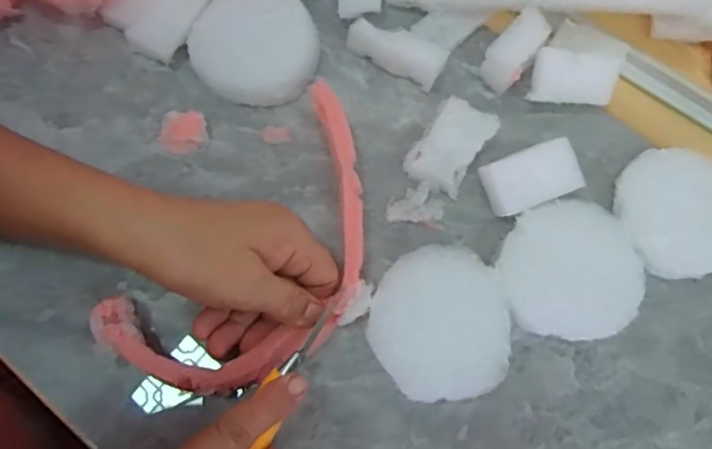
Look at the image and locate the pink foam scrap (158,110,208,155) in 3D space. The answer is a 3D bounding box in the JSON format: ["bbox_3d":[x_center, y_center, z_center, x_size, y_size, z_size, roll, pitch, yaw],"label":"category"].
[{"bbox_3d":[-0.106,-0.056,0.357,0.028,0.012,0.025,4,72,-2],"label":"pink foam scrap"}]

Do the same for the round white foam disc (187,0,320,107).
[{"bbox_3d":[-0.064,-0.112,0.367,0.076,0.021,0.072,1,72,-3],"label":"round white foam disc"}]

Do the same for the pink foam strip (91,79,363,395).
[{"bbox_3d":[-0.044,0.016,0.319,0.096,0.029,0.185,39,81,9],"label":"pink foam strip"}]

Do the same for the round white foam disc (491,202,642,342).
[{"bbox_3d":[0.121,0.025,0.332,0.076,0.019,0.077,1,72,-3],"label":"round white foam disc"}]

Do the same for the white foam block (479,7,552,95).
[{"bbox_3d":[0.099,-0.109,0.365,0.023,0.013,0.052,39,112,9],"label":"white foam block"}]

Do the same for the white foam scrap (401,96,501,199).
[{"bbox_3d":[0.057,-0.048,0.355,0.036,0.017,0.056,32,73,7],"label":"white foam scrap"}]

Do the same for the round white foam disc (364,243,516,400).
[{"bbox_3d":[0.045,0.054,0.323,0.074,0.021,0.079,1,72,-3],"label":"round white foam disc"}]

